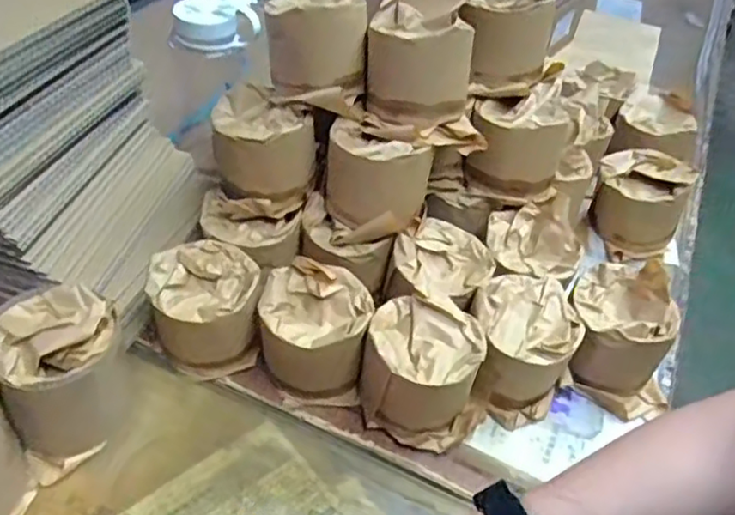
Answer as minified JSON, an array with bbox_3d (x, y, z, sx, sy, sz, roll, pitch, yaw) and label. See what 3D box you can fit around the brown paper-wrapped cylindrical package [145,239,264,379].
[{"bbox_3d":[-0.142,0.048,0.592,0.091,0.088,0.093,4,45,-4],"label":"brown paper-wrapped cylindrical package"}]

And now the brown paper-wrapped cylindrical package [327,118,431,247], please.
[{"bbox_3d":[0.009,-0.072,0.610,0.094,0.087,0.081,6,45,-2],"label":"brown paper-wrapped cylindrical package"}]

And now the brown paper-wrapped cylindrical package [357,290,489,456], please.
[{"bbox_3d":[0.050,0.100,0.565,0.108,0.096,0.100,15,45,7],"label":"brown paper-wrapped cylindrical package"}]

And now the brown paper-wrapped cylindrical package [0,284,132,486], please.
[{"bbox_3d":[-0.241,0.087,0.523,0.093,0.107,0.112,-21,52,-26],"label":"brown paper-wrapped cylindrical package"}]

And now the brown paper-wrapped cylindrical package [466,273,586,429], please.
[{"bbox_3d":[0.134,0.080,0.595,0.093,0.091,0.107,13,45,5],"label":"brown paper-wrapped cylindrical package"}]

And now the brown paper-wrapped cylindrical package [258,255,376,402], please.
[{"bbox_3d":[-0.046,0.069,0.585,0.094,0.098,0.092,6,45,-2],"label":"brown paper-wrapped cylindrical package"}]

